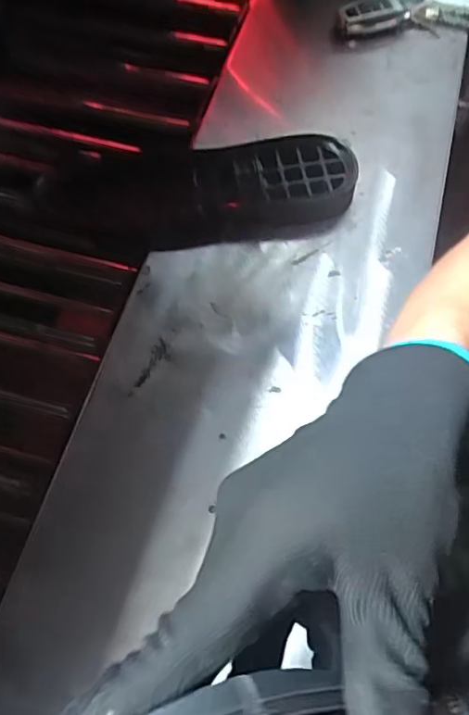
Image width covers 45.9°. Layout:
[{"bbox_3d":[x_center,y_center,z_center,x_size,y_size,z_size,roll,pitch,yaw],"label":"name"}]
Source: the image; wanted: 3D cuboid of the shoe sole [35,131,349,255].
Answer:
[{"bbox_3d":[-0.035,-0.145,0.473,0.271,0.037,0.088,-2,65,-2],"label":"shoe sole"}]

